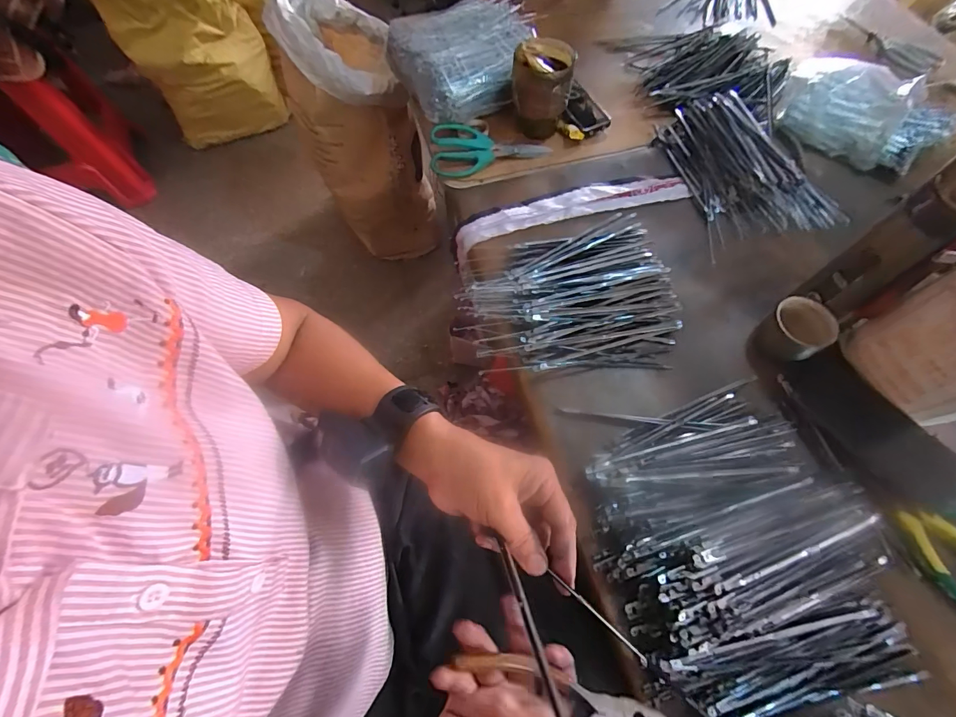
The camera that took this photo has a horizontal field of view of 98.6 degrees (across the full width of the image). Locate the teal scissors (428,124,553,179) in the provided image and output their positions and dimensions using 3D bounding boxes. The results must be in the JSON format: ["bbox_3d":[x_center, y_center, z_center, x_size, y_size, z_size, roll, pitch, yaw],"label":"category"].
[{"bbox_3d":[0.017,-0.331,0.638,0.179,0.024,0.085,-9,65,-3],"label":"teal scissors"}]

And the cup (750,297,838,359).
[{"bbox_3d":[0.360,-0.030,0.470,0.066,0.040,0.059,-37,70,-15],"label":"cup"}]

